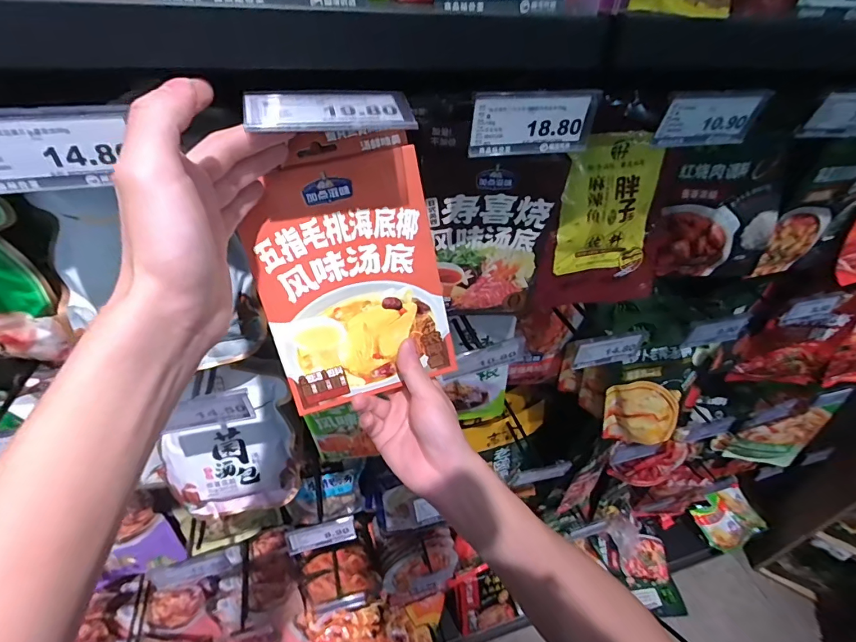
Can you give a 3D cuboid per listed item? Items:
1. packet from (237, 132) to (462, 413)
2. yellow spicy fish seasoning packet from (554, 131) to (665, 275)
[{"bbox_3d":[-0.062,-0.039,0.344,0.138,0.202,0.019,-15,18,-10],"label":"packet"},{"bbox_3d":[0.215,-0.135,0.508,0.127,0.160,0.010,-12,33,-11],"label":"yellow spicy fish seasoning packet"}]

